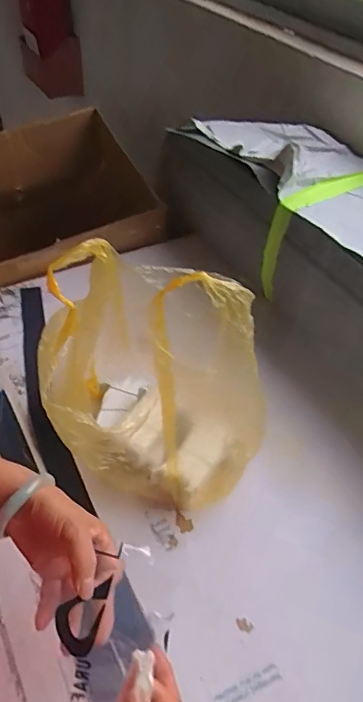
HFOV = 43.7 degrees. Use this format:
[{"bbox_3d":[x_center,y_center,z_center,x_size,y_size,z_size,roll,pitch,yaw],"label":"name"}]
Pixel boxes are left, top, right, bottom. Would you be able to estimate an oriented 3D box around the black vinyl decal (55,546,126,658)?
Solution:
[{"bbox_3d":[-0.081,0.207,0.386,0.036,0.007,0.089,25,63,-14],"label":"black vinyl decal"}]

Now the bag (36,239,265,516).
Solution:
[{"bbox_3d":[-0.020,0.032,0.535,0.241,0.317,0.199,11,48,5],"label":"bag"}]

